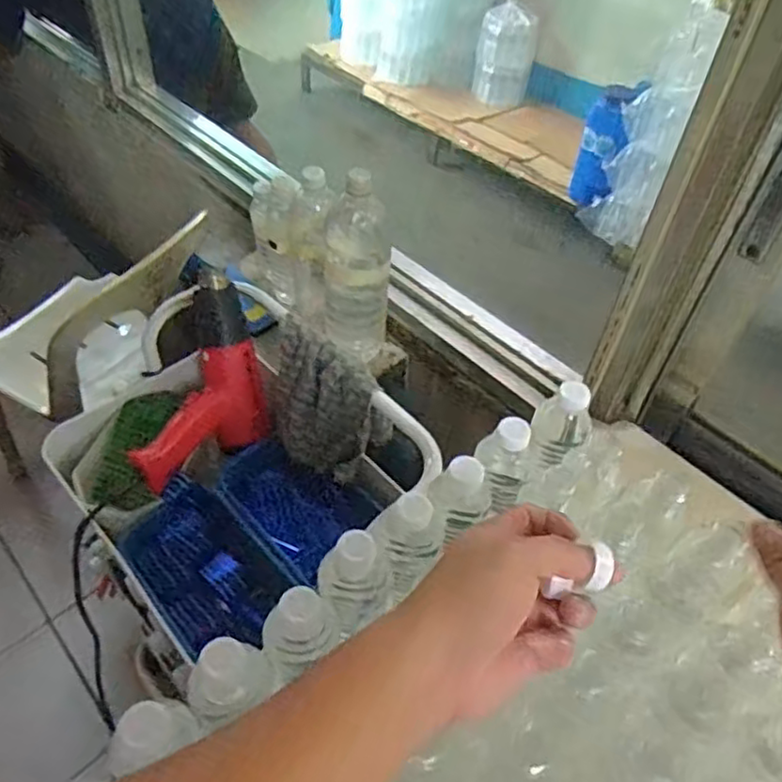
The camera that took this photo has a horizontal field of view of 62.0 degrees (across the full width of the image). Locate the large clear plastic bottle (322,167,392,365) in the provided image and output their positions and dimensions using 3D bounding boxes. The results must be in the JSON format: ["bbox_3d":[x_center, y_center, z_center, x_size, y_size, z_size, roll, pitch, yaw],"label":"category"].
[{"bbox_3d":[-0.047,-0.152,0.875,0.092,0.278,0.075,4,47,-2],"label":"large clear plastic bottle"}]

